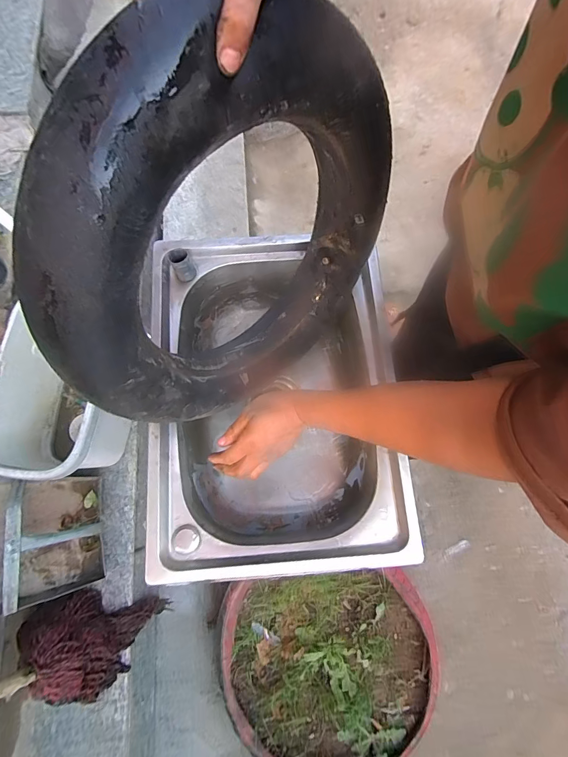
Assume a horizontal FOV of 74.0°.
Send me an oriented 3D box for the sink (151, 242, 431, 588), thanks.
[{"bbox_3d":[-0.017,0.030,0.637,0.369,0.147,0.520,-4,75,-3],"label":"sink"}]

